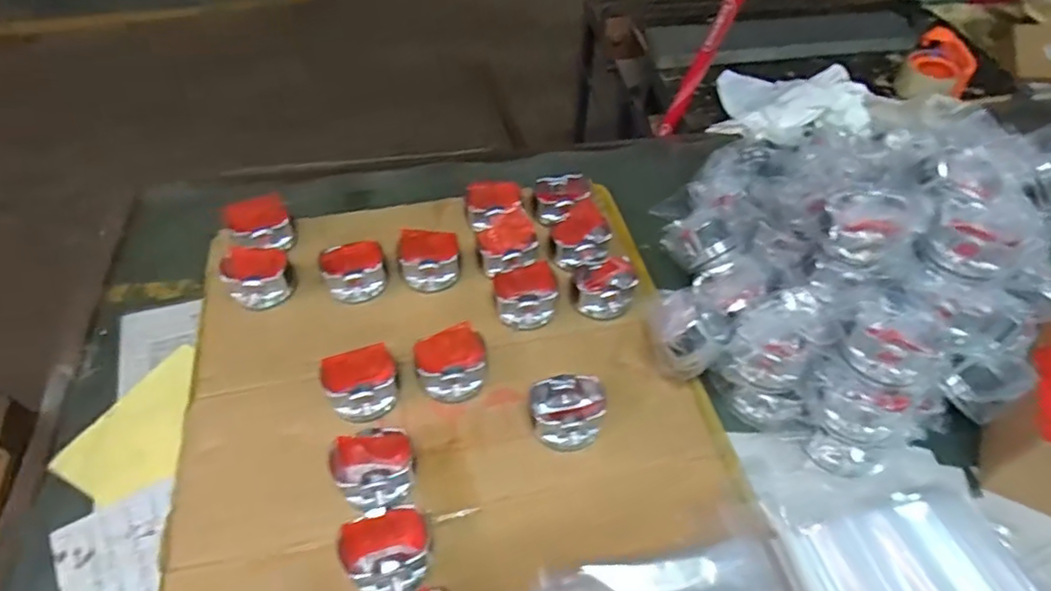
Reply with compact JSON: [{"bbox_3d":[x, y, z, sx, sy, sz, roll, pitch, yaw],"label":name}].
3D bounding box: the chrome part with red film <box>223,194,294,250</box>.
[{"bbox_3d":[-0.310,-0.081,0.704,0.070,0.032,0.079,-22,55,-18],"label":"chrome part with red film"}]

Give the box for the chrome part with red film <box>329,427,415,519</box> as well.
[{"bbox_3d":[-0.131,0.156,0.528,0.070,0.048,0.061,-19,51,-18],"label":"chrome part with red film"}]

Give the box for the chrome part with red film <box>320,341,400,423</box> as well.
[{"bbox_3d":[-0.157,0.090,0.584,0.072,0.054,0.056,-17,50,-17],"label":"chrome part with red film"}]

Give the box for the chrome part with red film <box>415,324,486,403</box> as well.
[{"bbox_3d":[-0.073,0.069,0.601,0.073,0.049,0.064,-22,52,-20],"label":"chrome part with red film"}]

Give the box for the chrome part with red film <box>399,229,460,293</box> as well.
[{"bbox_3d":[-0.109,-0.037,0.692,0.072,0.058,0.052,-6,48,-7],"label":"chrome part with red film"}]

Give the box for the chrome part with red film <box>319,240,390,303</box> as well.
[{"bbox_3d":[-0.192,-0.021,0.679,0.071,0.060,0.055,-12,49,-12],"label":"chrome part with red film"}]

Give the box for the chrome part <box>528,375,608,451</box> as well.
[{"bbox_3d":[0.040,0.112,0.569,0.076,0.041,0.058,-5,48,-6],"label":"chrome part"}]

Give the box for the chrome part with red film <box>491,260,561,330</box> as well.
[{"bbox_3d":[-0.001,0.001,0.658,0.074,0.041,0.060,-8,48,-9],"label":"chrome part with red film"}]

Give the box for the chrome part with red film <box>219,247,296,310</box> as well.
[{"bbox_3d":[-0.296,-0.021,0.669,0.071,0.047,0.064,-4,48,-5],"label":"chrome part with red film"}]

